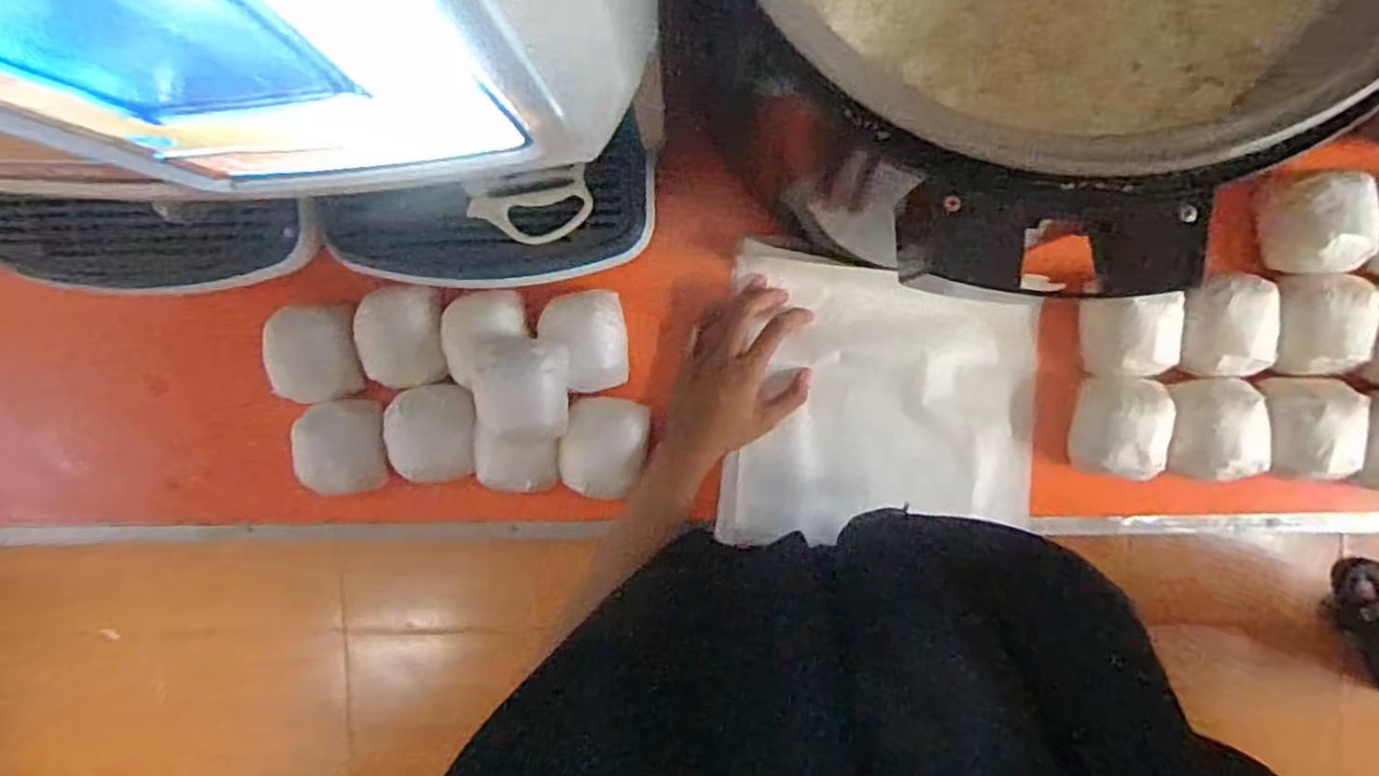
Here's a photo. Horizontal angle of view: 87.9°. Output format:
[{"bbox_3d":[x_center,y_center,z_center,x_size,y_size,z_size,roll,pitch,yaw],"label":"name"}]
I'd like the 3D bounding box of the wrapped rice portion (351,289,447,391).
[{"bbox_3d":[-0.247,-0.042,0.608,0.067,0.036,0.081,-4,93,3],"label":"wrapped rice portion"}]

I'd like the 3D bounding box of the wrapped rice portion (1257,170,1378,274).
[{"bbox_3d":[0.505,-0.131,0.577,0.074,0.063,0.079,-4,93,3],"label":"wrapped rice portion"}]

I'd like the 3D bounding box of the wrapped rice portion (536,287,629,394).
[{"bbox_3d":[-0.091,-0.039,0.613,0.069,0.059,0.083,-6,93,3],"label":"wrapped rice portion"}]

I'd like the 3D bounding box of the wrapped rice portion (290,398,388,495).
[{"bbox_3d":[-0.303,0.054,0.613,0.073,0.042,0.083,-9,93,3],"label":"wrapped rice portion"}]

